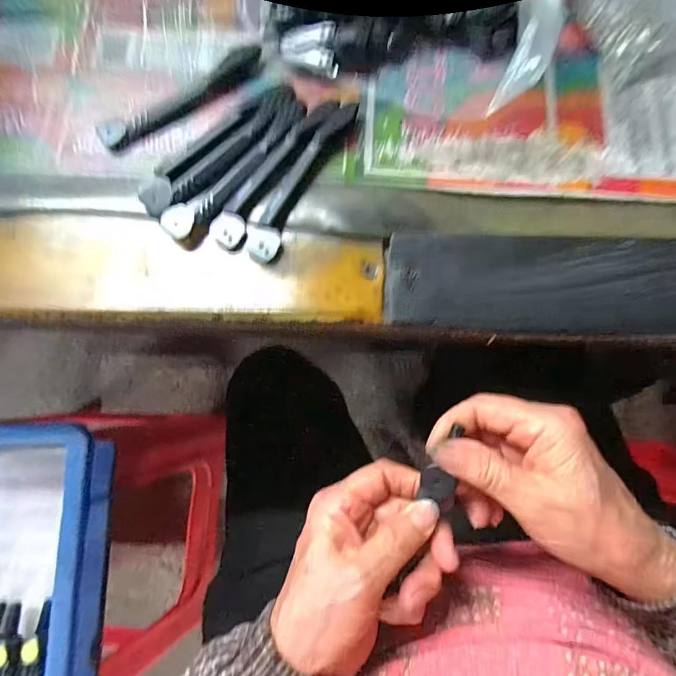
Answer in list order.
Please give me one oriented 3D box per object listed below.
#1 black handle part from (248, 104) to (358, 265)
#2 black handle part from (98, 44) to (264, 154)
[{"bbox_3d":[-0.020,-0.088,0.218,0.018,0.007,0.105,25,79,6],"label":"black handle part"},{"bbox_3d":[-0.090,-0.140,0.233,0.104,0.008,0.018,-33,79,-6],"label":"black handle part"}]

